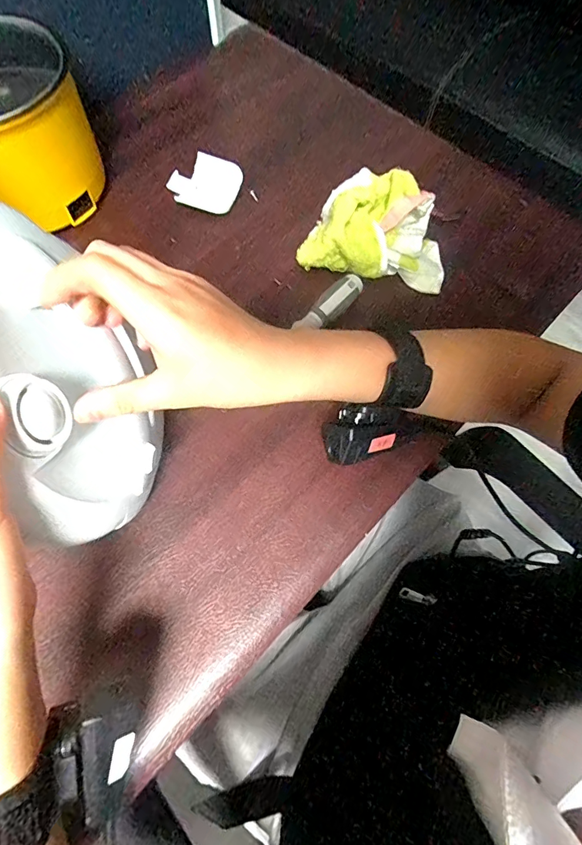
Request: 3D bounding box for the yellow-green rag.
[{"bbox_3d":[0.089,-0.209,0.442,0.148,0.061,0.113,8,67,2],"label":"yellow-green rag"}]

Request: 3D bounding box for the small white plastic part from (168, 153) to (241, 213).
[{"bbox_3d":[-0.102,-0.278,0.500,0.079,0.012,0.074,17,67,6],"label":"small white plastic part"}]

